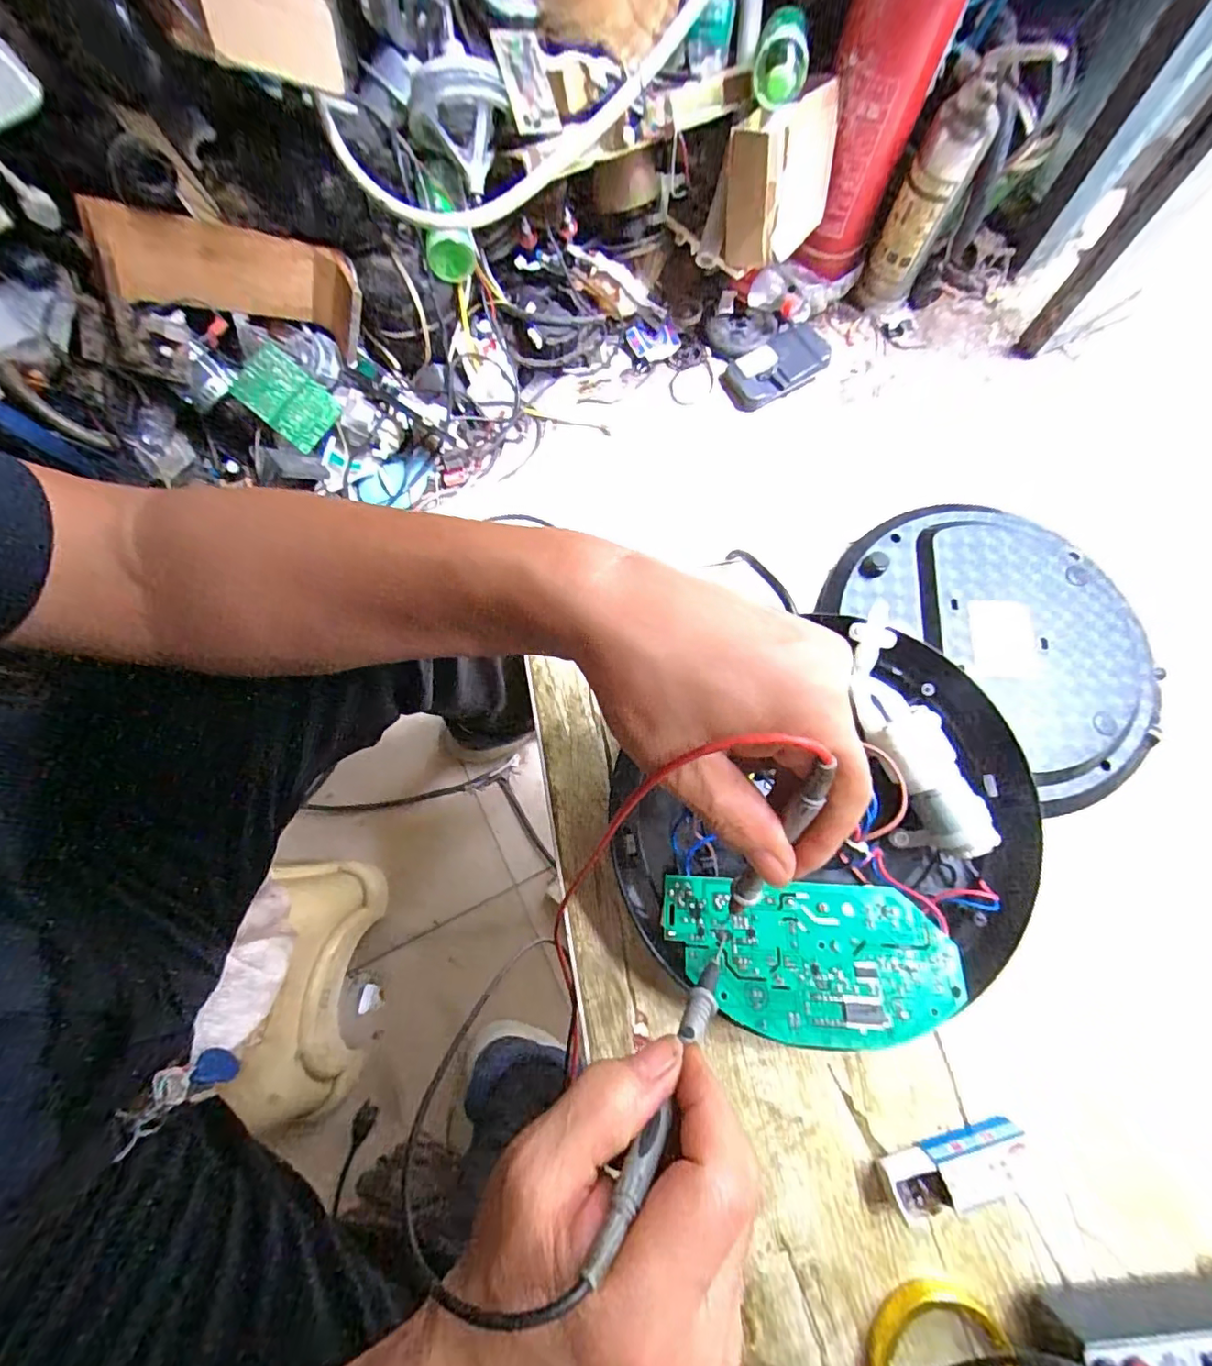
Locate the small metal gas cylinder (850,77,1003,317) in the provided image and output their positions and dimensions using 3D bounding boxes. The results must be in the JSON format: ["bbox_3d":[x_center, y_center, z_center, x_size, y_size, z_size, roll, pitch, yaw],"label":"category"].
[{"bbox_3d":[0.503,-0.752,0.896,0.093,0.318,0.071,25,76,9],"label":"small metal gas cylinder"}]

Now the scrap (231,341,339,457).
[{"bbox_3d":[-0.471,-0.420,0.820,0.126,0.016,0.093,39,86,-24],"label":"scrap"}]

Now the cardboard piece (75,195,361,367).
[{"bbox_3d":[-0.504,-0.546,0.764,0.301,0.129,0.074,-6,71,-32],"label":"cardboard piece"}]

